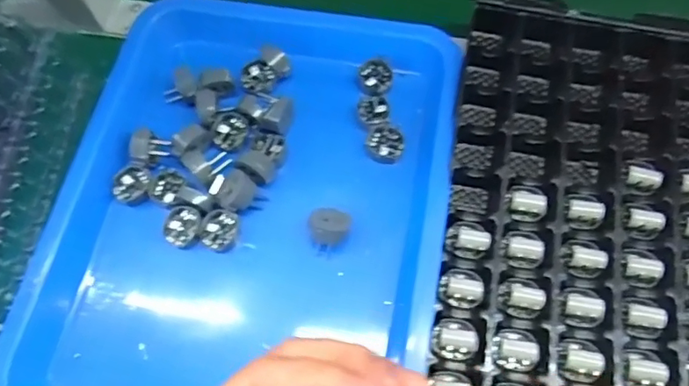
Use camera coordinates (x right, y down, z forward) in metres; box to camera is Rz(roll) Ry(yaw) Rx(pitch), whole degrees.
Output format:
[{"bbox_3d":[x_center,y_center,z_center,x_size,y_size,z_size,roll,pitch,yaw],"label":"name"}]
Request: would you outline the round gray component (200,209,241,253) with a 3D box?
[{"bbox_3d":[-0.088,0.027,0.385,0.022,0.014,0.027,17,67,11],"label":"round gray component"}]

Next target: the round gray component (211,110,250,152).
[{"bbox_3d":[-0.086,-0.048,0.412,0.025,0.014,0.030,9,66,8],"label":"round gray component"}]

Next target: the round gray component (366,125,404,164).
[{"bbox_3d":[0.031,-0.037,0.408,0.027,0.016,0.023,19,67,12],"label":"round gray component"}]

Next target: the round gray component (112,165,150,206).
[{"bbox_3d":[-0.155,-0.006,0.398,0.025,0.010,0.028,10,66,8],"label":"round gray component"}]

